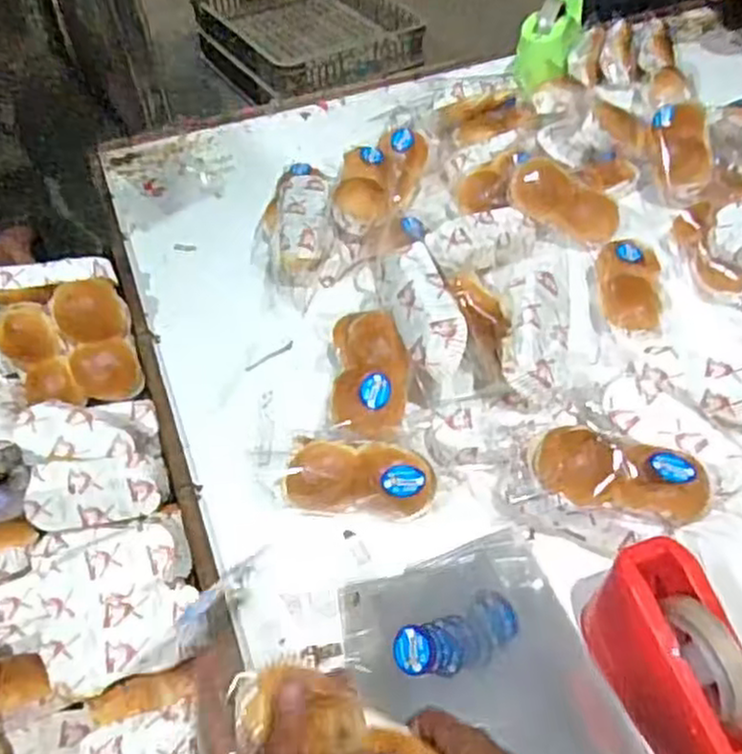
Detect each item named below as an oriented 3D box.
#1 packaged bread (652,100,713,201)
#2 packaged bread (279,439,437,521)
[{"bbox_3d":[0.415,-0.305,0.992,0.060,0.047,0.155,-3,76,1],"label":"packaged bread"},{"bbox_3d":[-0.010,0.093,0.682,0.137,0.057,0.054,2,46,5],"label":"packaged bread"}]

